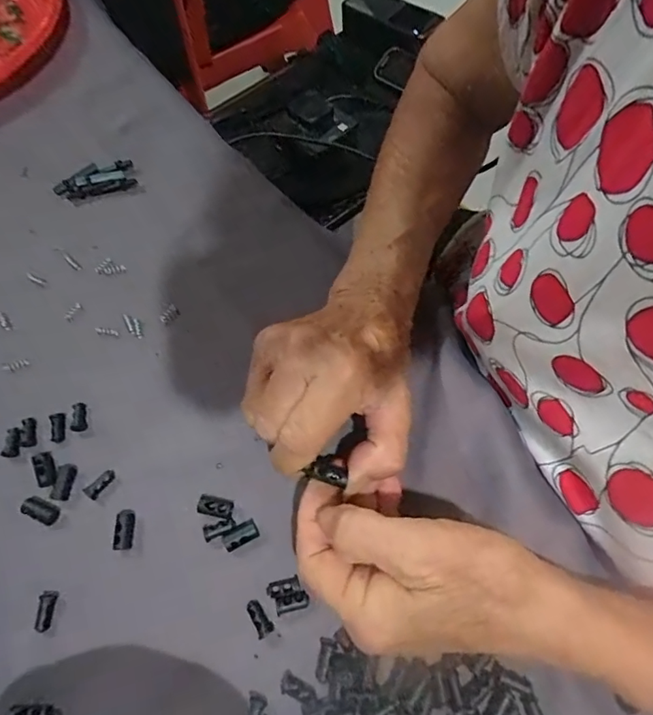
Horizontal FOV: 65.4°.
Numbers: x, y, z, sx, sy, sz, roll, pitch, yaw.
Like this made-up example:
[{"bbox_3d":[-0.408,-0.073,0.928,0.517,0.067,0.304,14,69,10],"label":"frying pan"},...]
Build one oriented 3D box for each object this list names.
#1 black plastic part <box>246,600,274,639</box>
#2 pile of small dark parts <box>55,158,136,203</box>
[{"bbox_3d":[-0.034,0.130,0.254,0.008,0.007,0.018,-28,67,-13],"label":"black plastic part"},{"bbox_3d":[-0.171,-0.131,0.377,0.056,0.009,0.023,-18,65,-9],"label":"pile of small dark parts"}]

